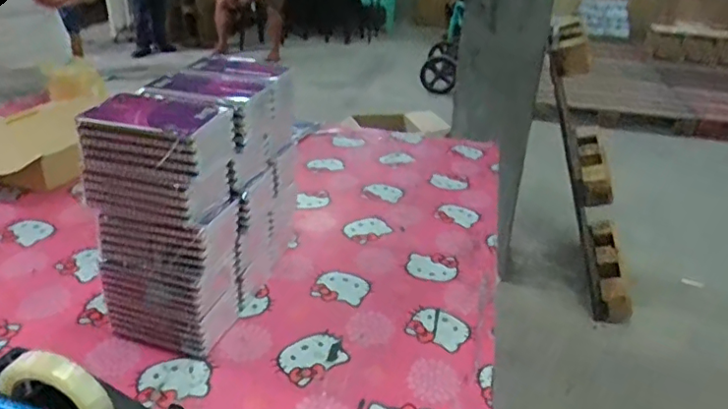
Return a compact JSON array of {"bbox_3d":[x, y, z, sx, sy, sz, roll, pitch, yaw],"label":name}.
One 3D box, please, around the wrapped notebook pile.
[{"bbox_3d":[-0.196,-0.014,0.753,0.136,0.291,0.292,11,28,14],"label":"wrapped notebook pile"}]

